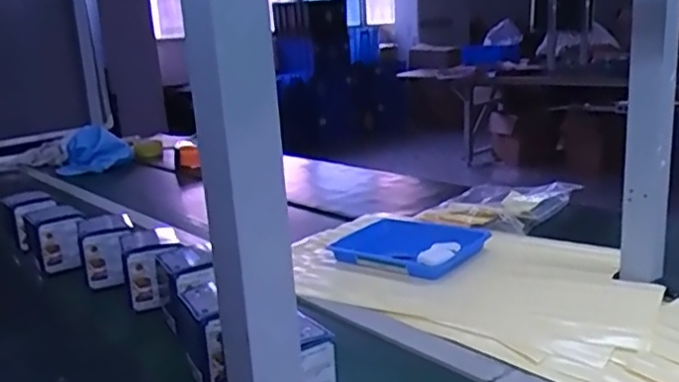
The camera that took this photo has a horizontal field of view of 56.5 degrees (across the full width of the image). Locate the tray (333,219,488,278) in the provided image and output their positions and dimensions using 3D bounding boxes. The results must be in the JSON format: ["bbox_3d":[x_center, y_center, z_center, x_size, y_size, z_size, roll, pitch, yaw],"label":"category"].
[{"bbox_3d":[0.109,0.085,1.022,0.172,0.018,0.231,-25,22,-39],"label":"tray"}]

